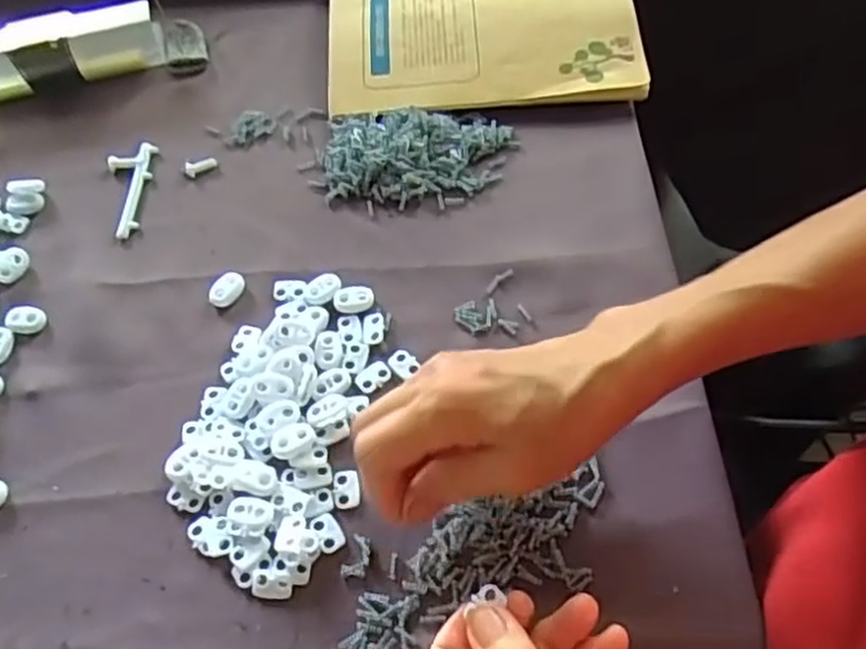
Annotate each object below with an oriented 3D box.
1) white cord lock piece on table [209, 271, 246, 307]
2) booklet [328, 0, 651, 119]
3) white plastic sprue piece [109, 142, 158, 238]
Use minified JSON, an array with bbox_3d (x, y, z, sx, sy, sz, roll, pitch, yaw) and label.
[{"bbox_3d":[-0.117,-0.020,0.433,0.023,0.008,0.016,-36,63,-16],"label":"white cord lock piece on table"},{"bbox_3d":[0.032,-0.206,0.522,0.207,0.014,0.139,-3,59,2],"label":"booklet"},{"bbox_3d":[-0.194,-0.086,0.480,0.029,0.005,0.073,-2,59,3],"label":"white plastic sprue piece"}]

